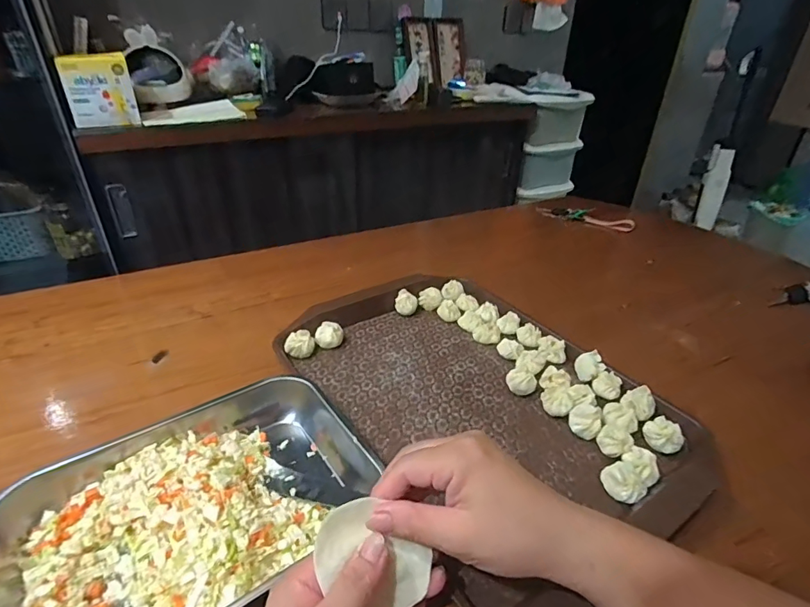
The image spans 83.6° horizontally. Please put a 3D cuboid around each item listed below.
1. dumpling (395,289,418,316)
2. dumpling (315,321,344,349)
[{"bbox_3d":[0.002,0.000,0.608,0.030,0.028,0.022,2,32,0],"label":"dumpling"},{"bbox_3d":[-0.091,0.040,0.544,0.032,0.024,0.032,-4,32,-9],"label":"dumpling"}]

